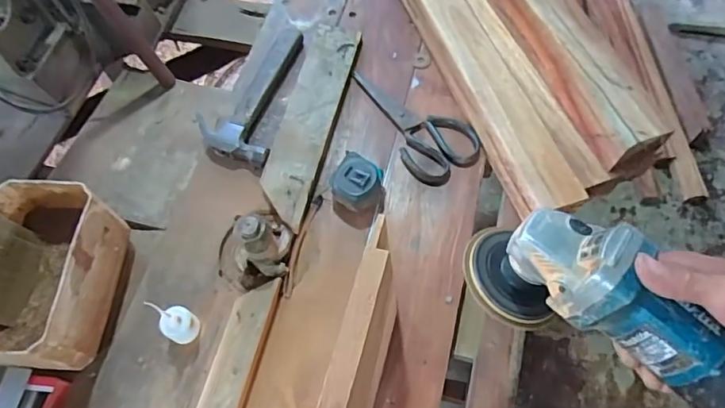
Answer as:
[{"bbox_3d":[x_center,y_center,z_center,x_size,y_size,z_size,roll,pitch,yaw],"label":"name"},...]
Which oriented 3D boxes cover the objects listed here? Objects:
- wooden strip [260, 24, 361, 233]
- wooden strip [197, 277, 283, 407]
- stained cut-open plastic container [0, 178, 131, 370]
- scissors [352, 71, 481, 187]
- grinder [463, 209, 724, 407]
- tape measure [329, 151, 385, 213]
[{"bbox_3d":[-0.076,-0.129,0.737,0.081,0.025,0.336,8,65,8],"label":"wooden strip"},{"bbox_3d":[-0.146,0.189,0.580,0.045,0.024,0.217,12,65,9],"label":"wooden strip"},{"bbox_3d":[-0.368,0.081,0.595,0.130,0.125,0.185,2,64,5],"label":"stained cut-open plastic container"},{"bbox_3d":[0.081,-0.125,0.735,0.109,0.013,0.210,-24,65,-8],"label":"scissors"},{"bbox_3d":[0.212,0.085,0.374,0.268,0.083,0.083,31,70,23],"label":"grinder"},{"bbox_3d":[-0.008,-0.026,0.674,0.064,0.045,0.064,30,70,17],"label":"tape measure"}]

